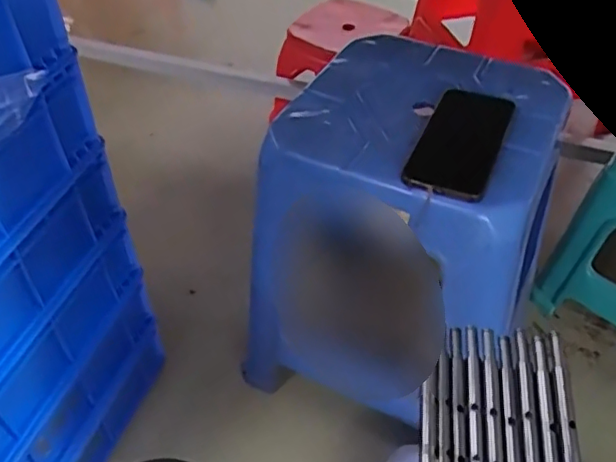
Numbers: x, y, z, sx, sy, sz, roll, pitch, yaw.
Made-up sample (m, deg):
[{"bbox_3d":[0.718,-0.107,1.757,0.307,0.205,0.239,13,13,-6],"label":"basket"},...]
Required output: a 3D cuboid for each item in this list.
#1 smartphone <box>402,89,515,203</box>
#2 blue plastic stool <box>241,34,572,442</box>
[{"bbox_3d":[0.147,-0.088,0.557,0.072,0.011,0.148,18,49,17],"label":"smartphone"},{"bbox_3d":[0.110,0.025,0.725,0.280,0.404,0.284,26,52,23],"label":"blue plastic stool"}]

